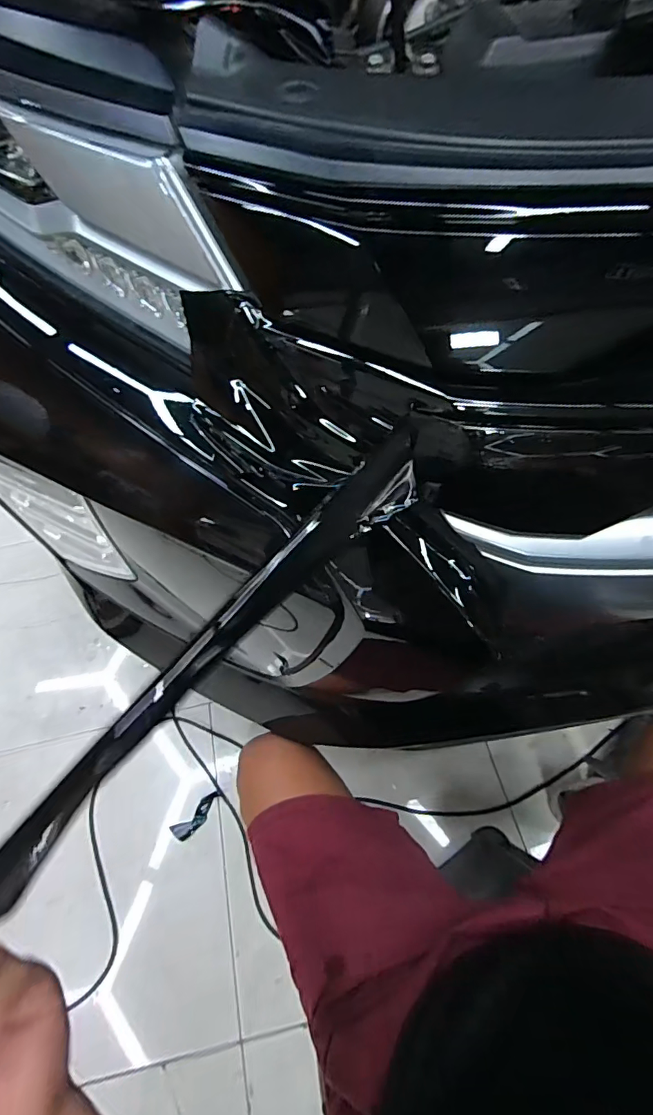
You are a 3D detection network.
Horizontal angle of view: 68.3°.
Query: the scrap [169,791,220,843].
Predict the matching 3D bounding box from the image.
[{"bbox_3d":[-0.283,0.566,1.058,0.041,0.032,0.116,37,68,22],"label":"scrap"}]

